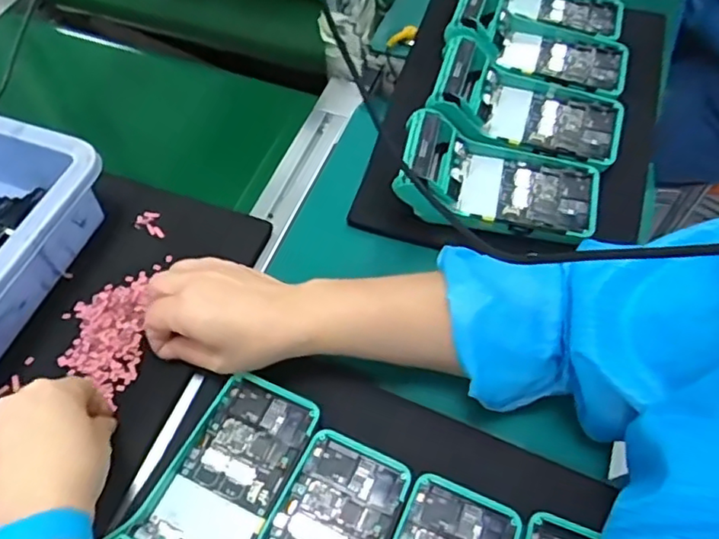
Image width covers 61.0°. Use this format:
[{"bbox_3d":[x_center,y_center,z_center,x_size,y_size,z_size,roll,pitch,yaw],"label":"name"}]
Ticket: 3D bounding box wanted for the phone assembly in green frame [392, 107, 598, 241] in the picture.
[{"bbox_3d":[0.119,-0.077,0.518,0.165,0.064,0.080,11,59,7],"label":"phone assembly in green frame"}]

